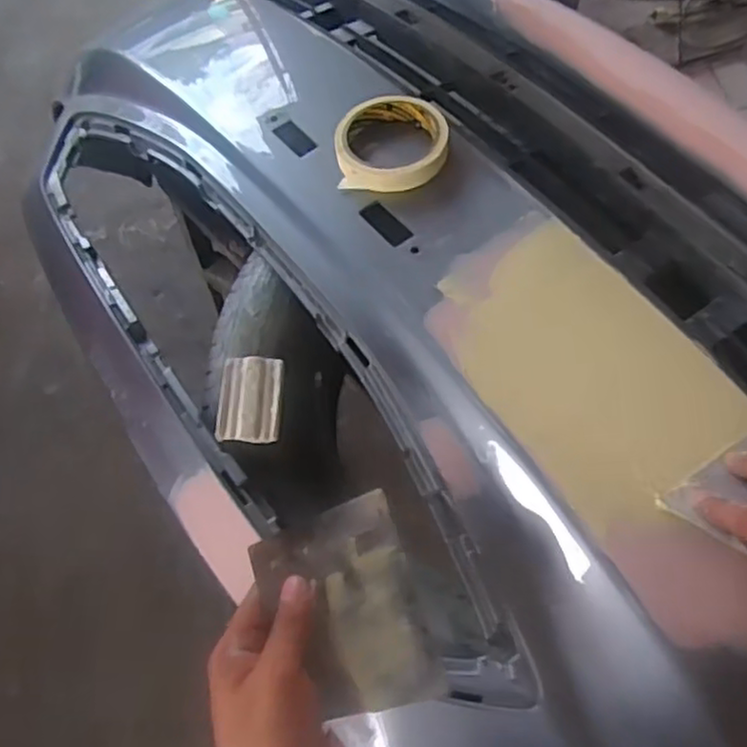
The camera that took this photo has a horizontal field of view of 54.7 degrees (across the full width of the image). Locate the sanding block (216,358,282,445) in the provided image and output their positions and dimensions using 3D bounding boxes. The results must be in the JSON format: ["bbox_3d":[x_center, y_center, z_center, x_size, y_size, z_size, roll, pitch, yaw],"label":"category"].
[{"bbox_3d":[-0.097,0.021,0.570,0.046,0.014,0.069,2,70,4],"label":"sanding block"}]

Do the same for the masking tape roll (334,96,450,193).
[{"bbox_3d":[0.015,-0.196,0.618,0.093,0.030,0.099,-1,69,3],"label":"masking tape roll"}]

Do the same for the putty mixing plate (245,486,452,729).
[{"bbox_3d":[-0.016,0.136,0.420,0.086,0.008,0.116,-13,72,-15],"label":"putty mixing plate"}]

